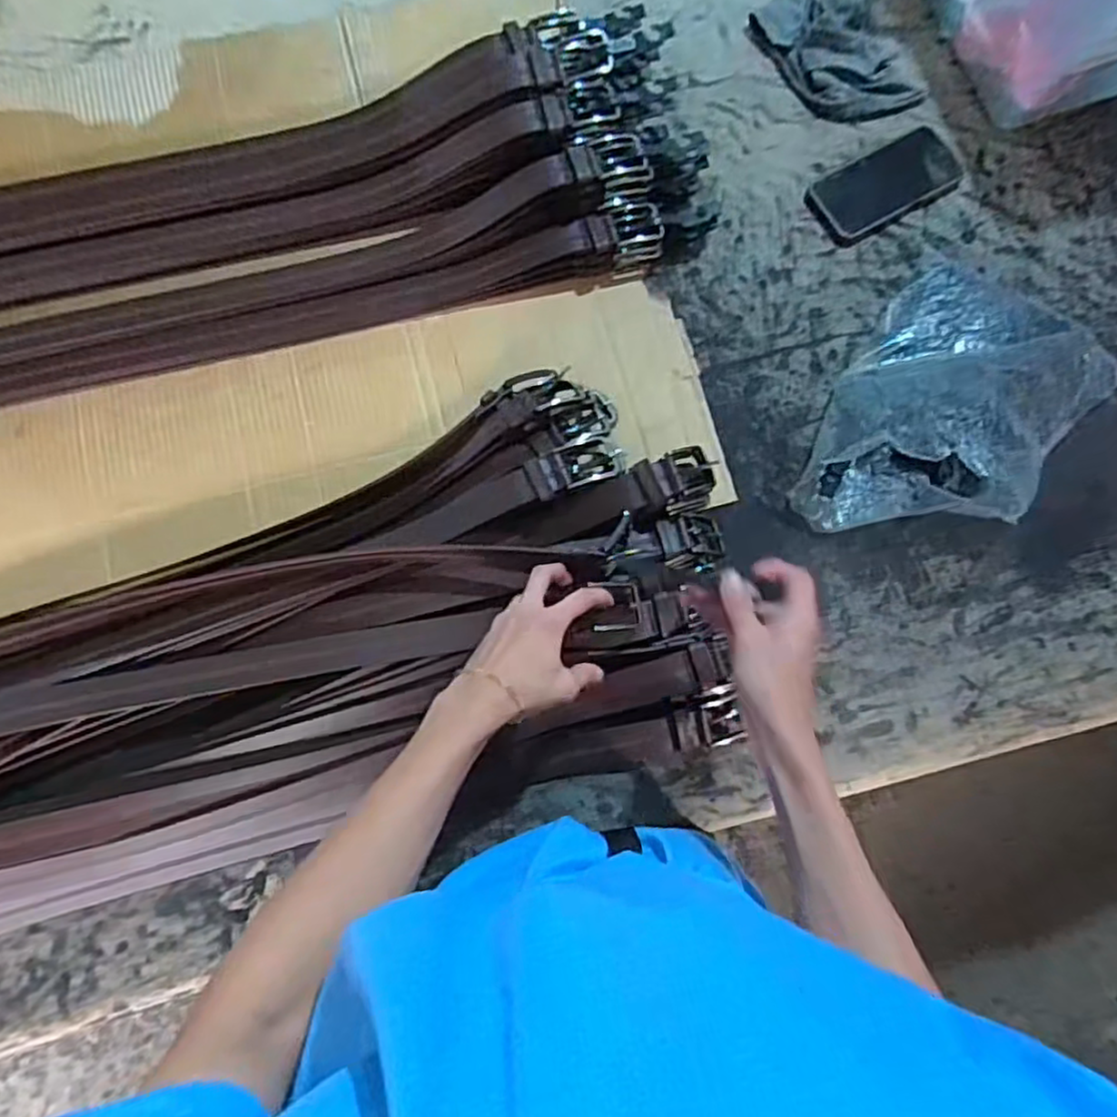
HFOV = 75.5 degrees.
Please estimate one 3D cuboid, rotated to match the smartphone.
[{"bbox_3d":[0.358,-0.409,0.787,0.171,0.016,0.083,-27,80,-7],"label":"smartphone"}]

